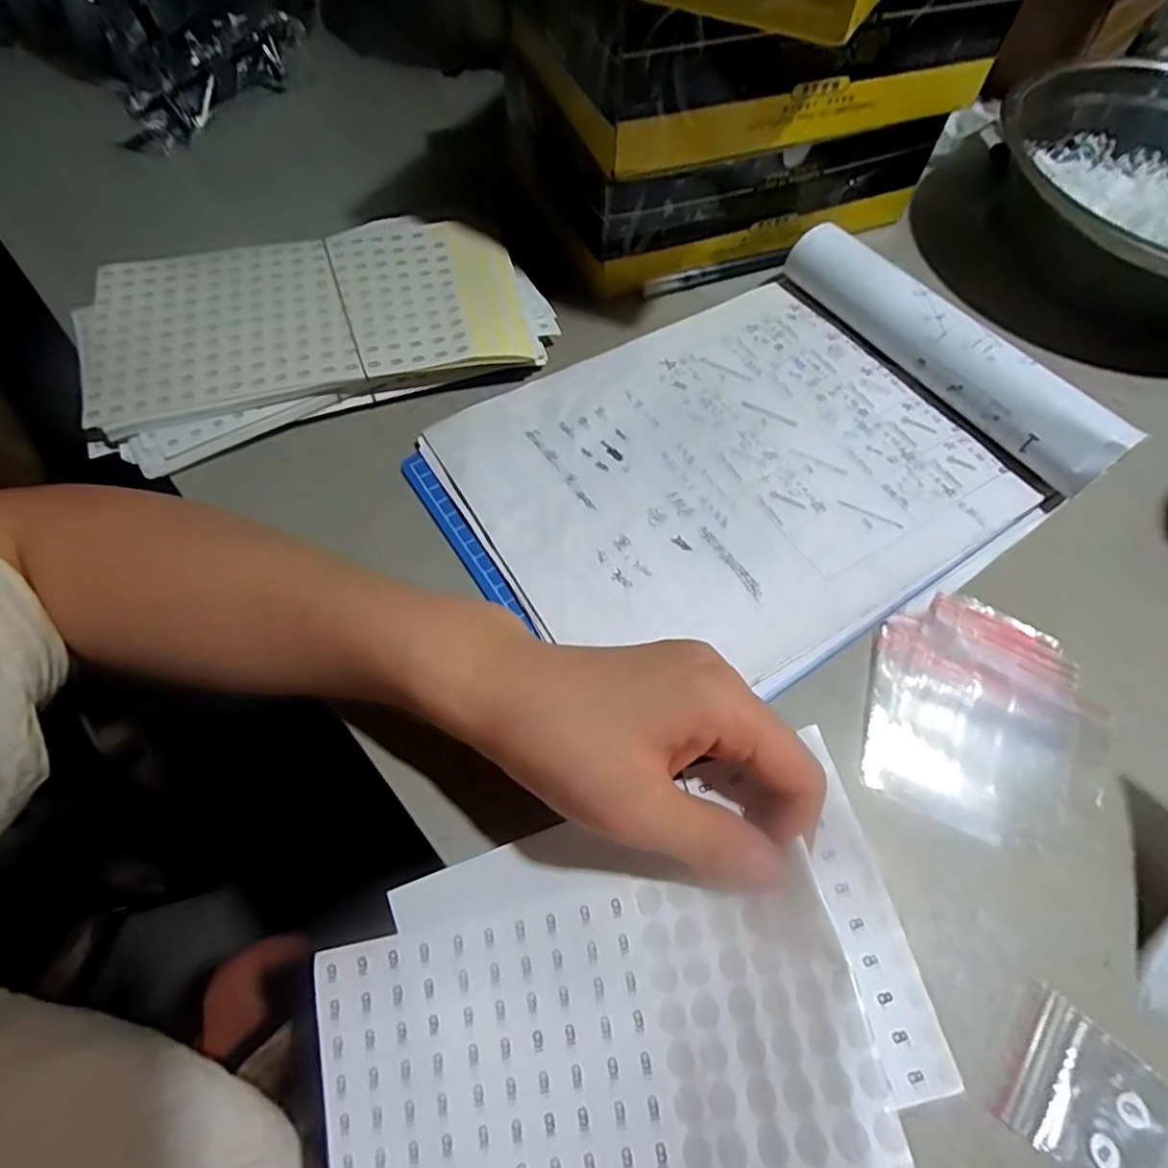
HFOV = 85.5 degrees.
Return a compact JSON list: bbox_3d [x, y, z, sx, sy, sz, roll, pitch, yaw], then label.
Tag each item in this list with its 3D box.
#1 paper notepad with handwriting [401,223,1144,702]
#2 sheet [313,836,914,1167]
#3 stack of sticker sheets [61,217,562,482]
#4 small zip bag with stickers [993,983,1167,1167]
[{"bbox_3d":[0.082,-0.069,0.326,0.294,0.035,0.214,-28,67,-15],"label":"paper notepad with handwriting"},{"bbox_3d":[0.001,0.172,0.208,0.186,0.020,0.122,-18,61,10],"label":"sheet"},{"bbox_3d":[-0.151,-0.149,0.363,0.246,0.028,0.127,-21,65,-12],"label":"stack of sticker sheets"},{"bbox_3d":[0.181,0.184,0.219,0.062,0.004,0.049,39,68,17],"label":"small zip bag with stickers"}]

